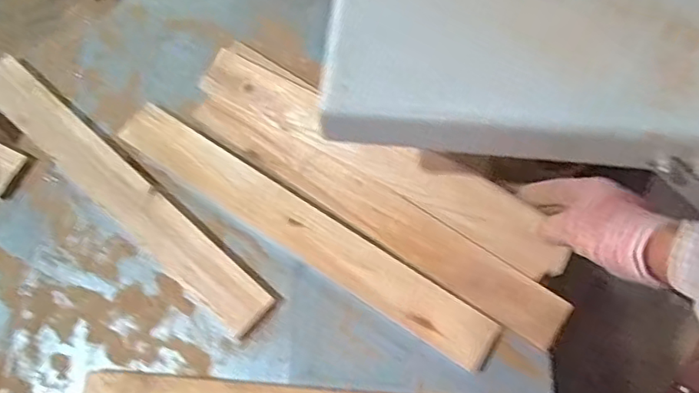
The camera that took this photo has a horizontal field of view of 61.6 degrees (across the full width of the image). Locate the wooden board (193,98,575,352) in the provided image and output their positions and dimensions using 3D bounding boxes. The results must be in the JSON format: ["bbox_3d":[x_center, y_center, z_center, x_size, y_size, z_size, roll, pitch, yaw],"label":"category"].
[{"bbox_3d":[0.025,0.011,0.688,0.490,0.013,0.060,32,73,13],"label":"wooden board"}]

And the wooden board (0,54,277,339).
[{"bbox_3d":[-0.276,-0.012,0.699,0.464,0.019,0.060,40,75,13],"label":"wooden board"}]

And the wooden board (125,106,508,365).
[{"bbox_3d":[-0.057,0.036,0.688,0.496,0.028,0.062,32,73,13],"label":"wooden board"}]

